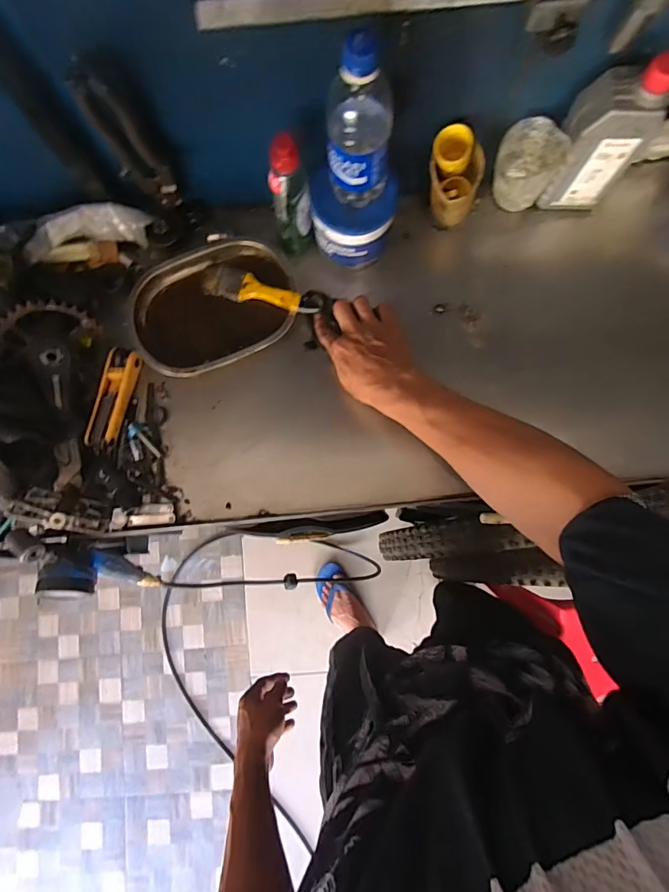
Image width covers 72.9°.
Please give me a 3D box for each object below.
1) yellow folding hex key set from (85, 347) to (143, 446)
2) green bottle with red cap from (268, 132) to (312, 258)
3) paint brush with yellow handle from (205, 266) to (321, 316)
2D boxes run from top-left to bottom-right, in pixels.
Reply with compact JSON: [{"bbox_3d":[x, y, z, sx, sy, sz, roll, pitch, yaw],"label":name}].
[{"bbox_3d":[-0.287,-0.062,0.590,0.039,0.027,0.125,17,84,6],"label":"yellow folding hex key set"},{"bbox_3d":[-0.053,-0.295,0.549,0.046,0.174,0.045,-1,82,4],"label":"green bottle with red cap"},{"bbox_3d":[-0.092,-0.201,0.588,0.160,0.022,0.038,16,84,6],"label":"paint brush with yellow handle"}]

